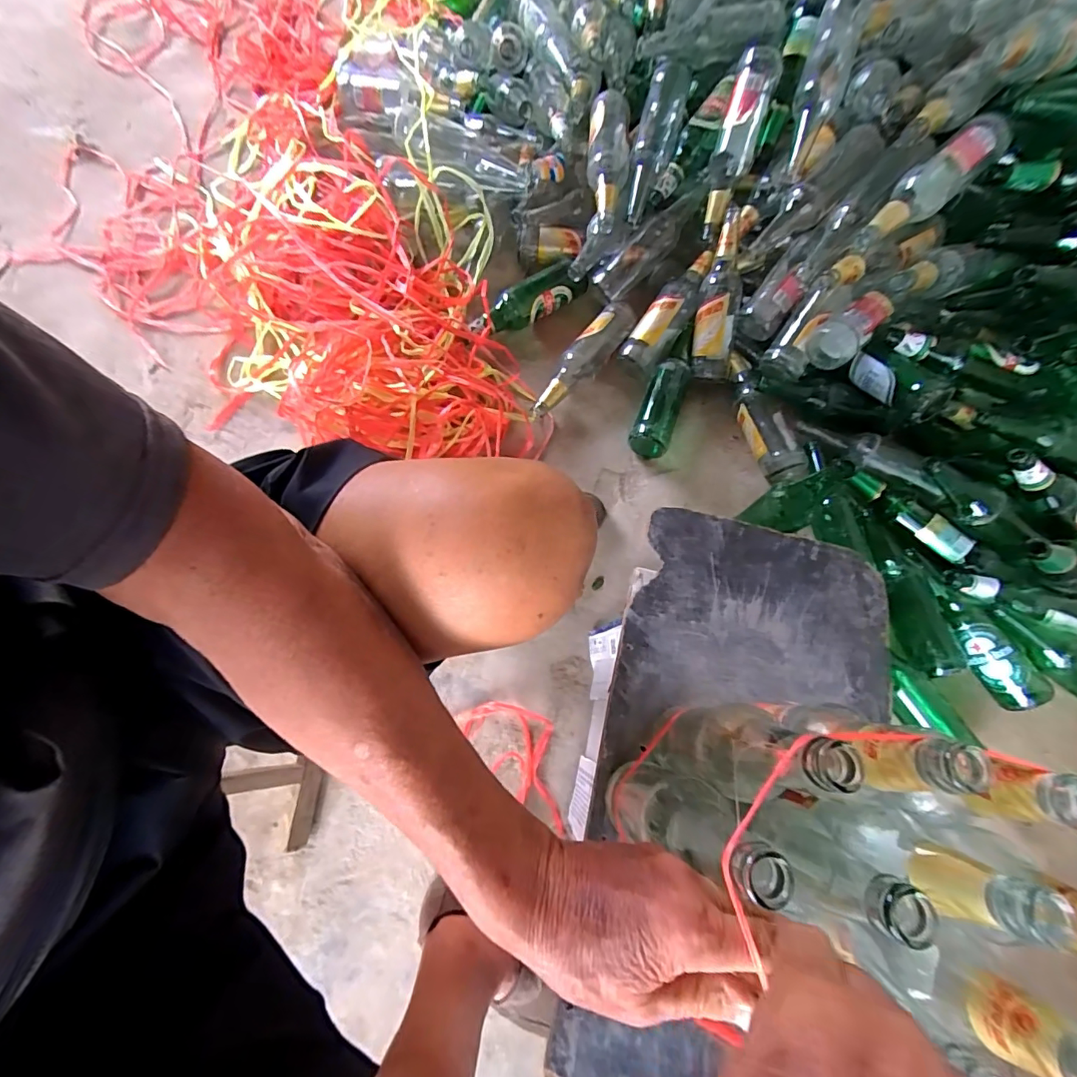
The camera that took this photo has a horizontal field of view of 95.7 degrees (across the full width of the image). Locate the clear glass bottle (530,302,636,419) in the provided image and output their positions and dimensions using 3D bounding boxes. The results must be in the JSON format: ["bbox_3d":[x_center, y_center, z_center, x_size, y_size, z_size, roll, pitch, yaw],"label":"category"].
[{"bbox_3d":[0.074,-0.303,0.838,0.058,0.055,0.262,37,75,9],"label":"clear glass bottle"}]

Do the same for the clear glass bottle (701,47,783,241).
[{"bbox_3d":[0.320,-0.635,0.794,0.068,0.059,0.266,16,109,2],"label":"clear glass bottle"}]

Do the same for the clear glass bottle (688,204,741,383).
[{"bbox_3d":[0.308,-0.405,0.820,0.078,0.059,0.263,6,103,-1],"label":"clear glass bottle"}]

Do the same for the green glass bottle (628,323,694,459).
[{"bbox_3d":[0.222,-0.255,0.840,0.064,0.063,0.232,22,73,4],"label":"green glass bottle"}]

